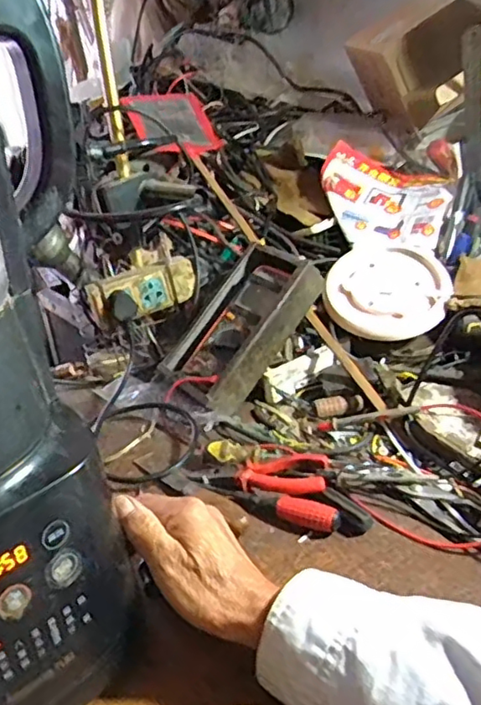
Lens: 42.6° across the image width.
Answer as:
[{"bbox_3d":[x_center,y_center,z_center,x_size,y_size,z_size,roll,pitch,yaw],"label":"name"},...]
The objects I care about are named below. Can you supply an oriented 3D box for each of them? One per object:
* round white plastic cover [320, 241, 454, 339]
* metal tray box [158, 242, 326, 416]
[{"bbox_3d":[0.190,-0.087,0.802,0.157,0.022,0.168,-5,54,7],"label":"round white plastic cover"},{"bbox_3d":[-0.003,-0.033,0.762,0.209,0.059,0.144,-53,46,-4],"label":"metal tray box"}]

